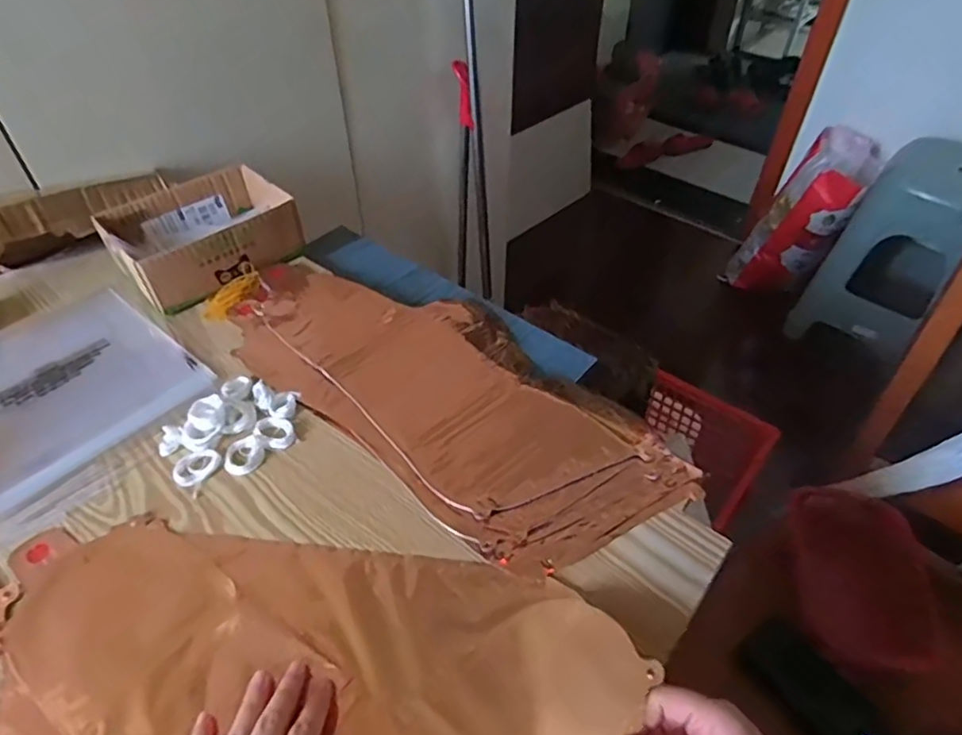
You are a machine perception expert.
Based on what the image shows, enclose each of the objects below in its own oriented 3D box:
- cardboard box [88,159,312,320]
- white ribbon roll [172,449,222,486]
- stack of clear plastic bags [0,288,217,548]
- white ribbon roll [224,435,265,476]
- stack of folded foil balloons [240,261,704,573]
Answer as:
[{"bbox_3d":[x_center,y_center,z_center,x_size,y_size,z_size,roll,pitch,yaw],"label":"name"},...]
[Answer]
[{"bbox_3d":[-0.314,-0.151,0.686,0.183,0.065,0.142,-33,53,-29],"label":"cardboard box"},{"bbox_3d":[-0.236,0.083,0.502,0.038,0.006,0.028,-32,53,-29],"label":"white ribbon roll"},{"bbox_3d":[-0.392,0.018,0.569,0.267,0.012,0.198,31,52,28],"label":"stack of clear plastic bags"},{"bbox_3d":[-0.201,0.075,0.511,0.031,0.006,0.034,34,53,30],"label":"white ribbon roll"},{"bbox_3d":[-0.044,0.009,0.574,0.466,0.021,0.209,31,52,28],"label":"stack of folded foil balloons"}]

